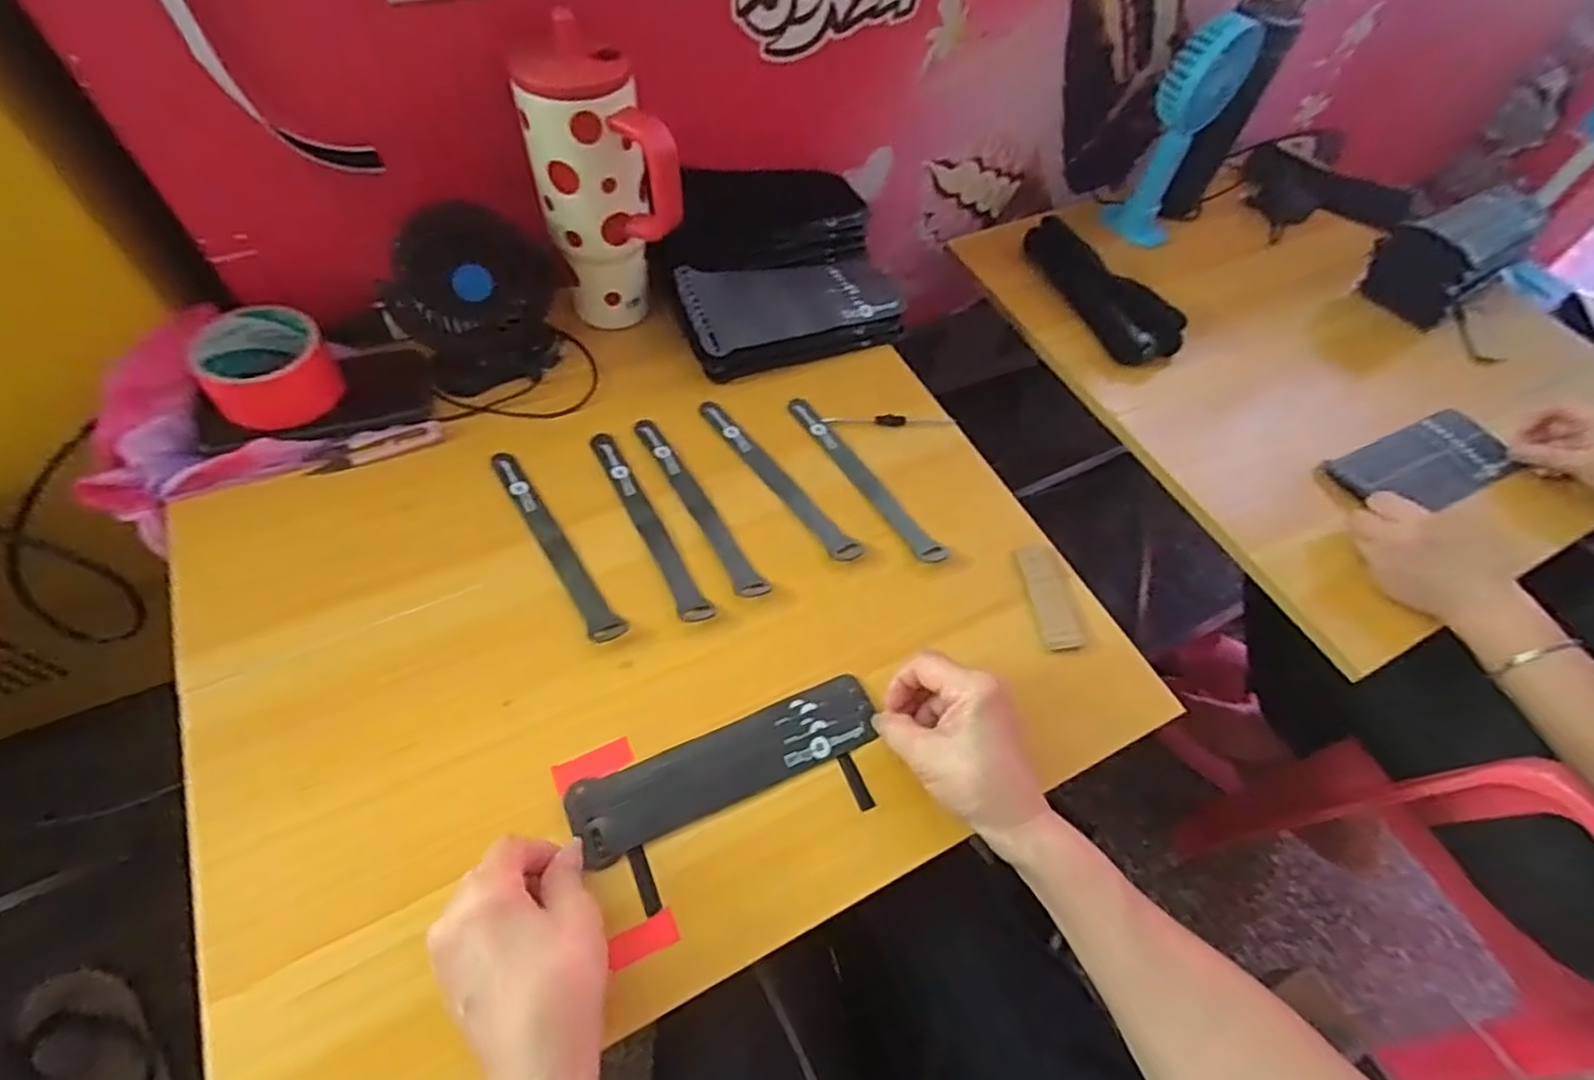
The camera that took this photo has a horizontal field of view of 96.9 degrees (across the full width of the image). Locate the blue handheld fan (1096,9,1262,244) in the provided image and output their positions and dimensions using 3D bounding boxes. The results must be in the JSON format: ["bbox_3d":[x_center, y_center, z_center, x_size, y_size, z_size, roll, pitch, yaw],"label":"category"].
[{"bbox_3d":[0.406,-0.426,0.763,0.085,0.237,0.065,27,59,12],"label":"blue handheld fan"}]

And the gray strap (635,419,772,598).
[{"bbox_3d":[-0.080,-0.029,0.552,0.022,0.004,0.188,-28,63,-20],"label":"gray strap"}]

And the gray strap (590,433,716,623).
[{"bbox_3d":[-0.116,-0.015,0.543,0.021,0.004,0.191,-26,62,-18],"label":"gray strap"}]

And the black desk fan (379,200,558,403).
[{"bbox_3d":[-0.259,-0.196,0.574,0.129,0.122,0.070,-21,62,-17],"label":"black desk fan"}]

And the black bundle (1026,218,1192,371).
[{"bbox_3d":[0.318,-0.265,0.752,0.059,0.041,0.204,-28,64,-20],"label":"black bundle"}]

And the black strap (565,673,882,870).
[{"bbox_3d":[-0.042,0.141,0.449,0.195,0.014,0.049,-20,67,-16],"label":"black strap"}]

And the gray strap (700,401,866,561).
[{"bbox_3d":[-0.018,-0.053,0.568,0.021,0.011,0.191,-35,66,-23],"label":"gray strap"}]

